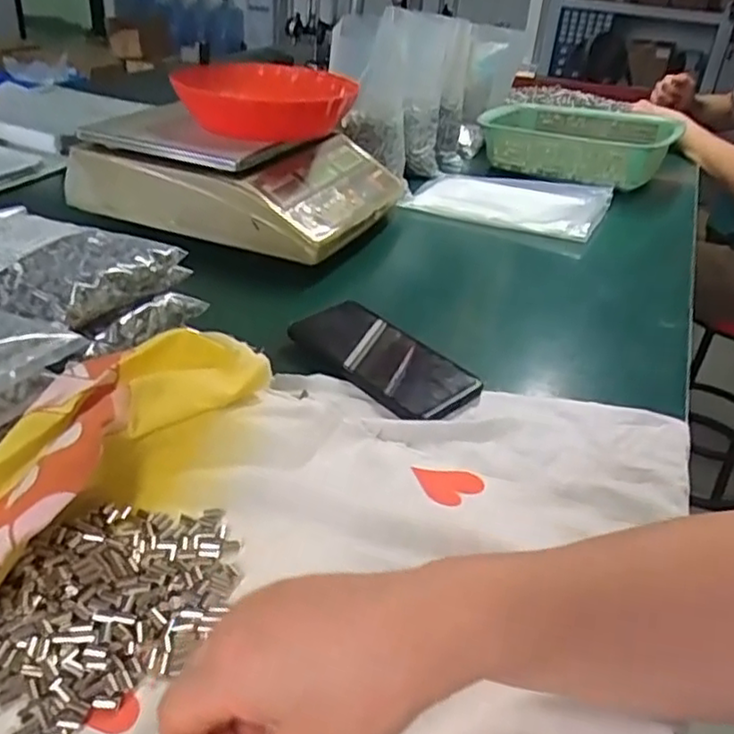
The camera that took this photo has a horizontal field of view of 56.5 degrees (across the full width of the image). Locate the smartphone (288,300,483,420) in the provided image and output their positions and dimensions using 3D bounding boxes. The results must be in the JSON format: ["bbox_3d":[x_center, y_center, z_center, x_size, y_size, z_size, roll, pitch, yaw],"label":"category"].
[{"bbox_3d":[0.013,-0.010,0.566,0.077,0.016,0.163,-18,39,-35],"label":"smartphone"}]

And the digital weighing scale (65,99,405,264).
[{"bbox_3d":[-0.149,-0.249,0.845,0.318,0.105,0.318,15,33,16],"label":"digital weighing scale"}]

